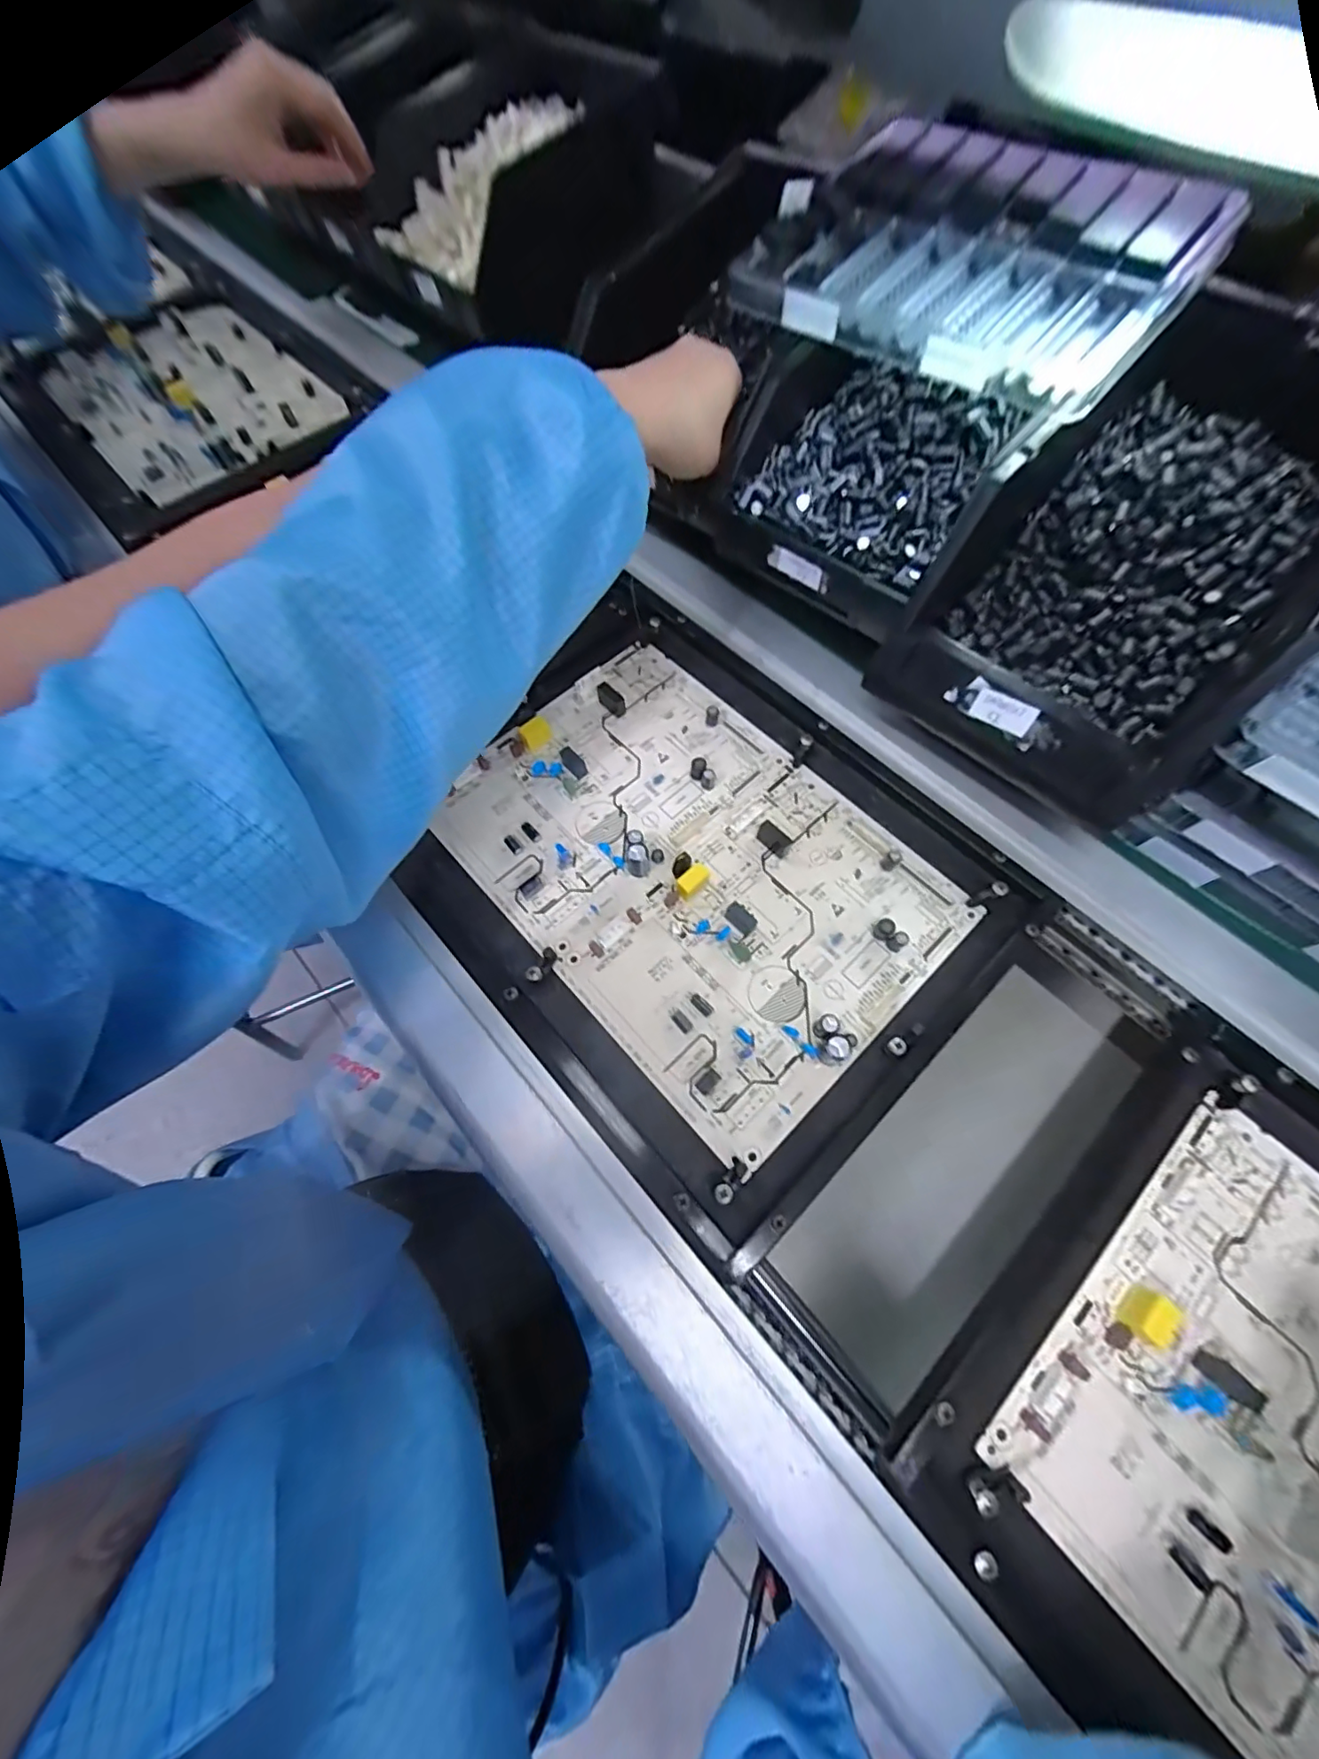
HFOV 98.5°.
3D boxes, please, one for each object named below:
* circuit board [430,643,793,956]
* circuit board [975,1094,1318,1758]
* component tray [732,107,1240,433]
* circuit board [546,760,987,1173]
[{"bbox_3d":[-0.035,-0.063,0.357,0.196,0.016,0.137,-40,70,-15],"label":"circuit board"},{"bbox_3d":[0.253,0.216,0.230,0.198,0.013,0.144,-41,71,-15],"label":"circuit board"},{"bbox_3d":[0.174,-0.343,0.313,0.210,0.040,0.172,39,72,17],"label":"component tray"},{"bbox_3d":[0.060,0.031,0.313,0.195,0.017,0.148,-40,70,-15],"label":"circuit board"}]

